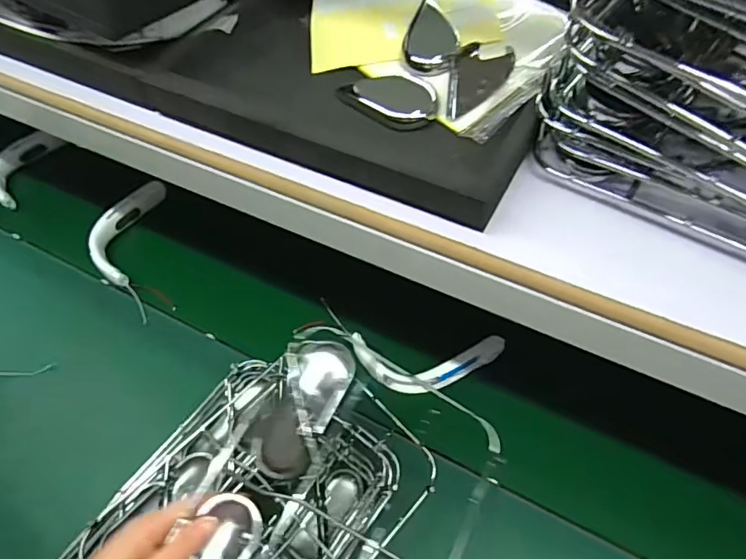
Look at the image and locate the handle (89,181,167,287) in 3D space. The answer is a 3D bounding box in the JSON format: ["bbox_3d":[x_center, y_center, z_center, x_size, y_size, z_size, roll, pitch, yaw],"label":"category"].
[{"bbox_3d":[-0.471,-0.100,0.935,0.076,0.044,0.250,1,55,4],"label":"handle"}]

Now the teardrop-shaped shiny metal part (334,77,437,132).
[{"bbox_3d":[0.013,-0.145,0.395,0.081,0.014,0.041,33,62,23],"label":"teardrop-shaped shiny metal part"}]

